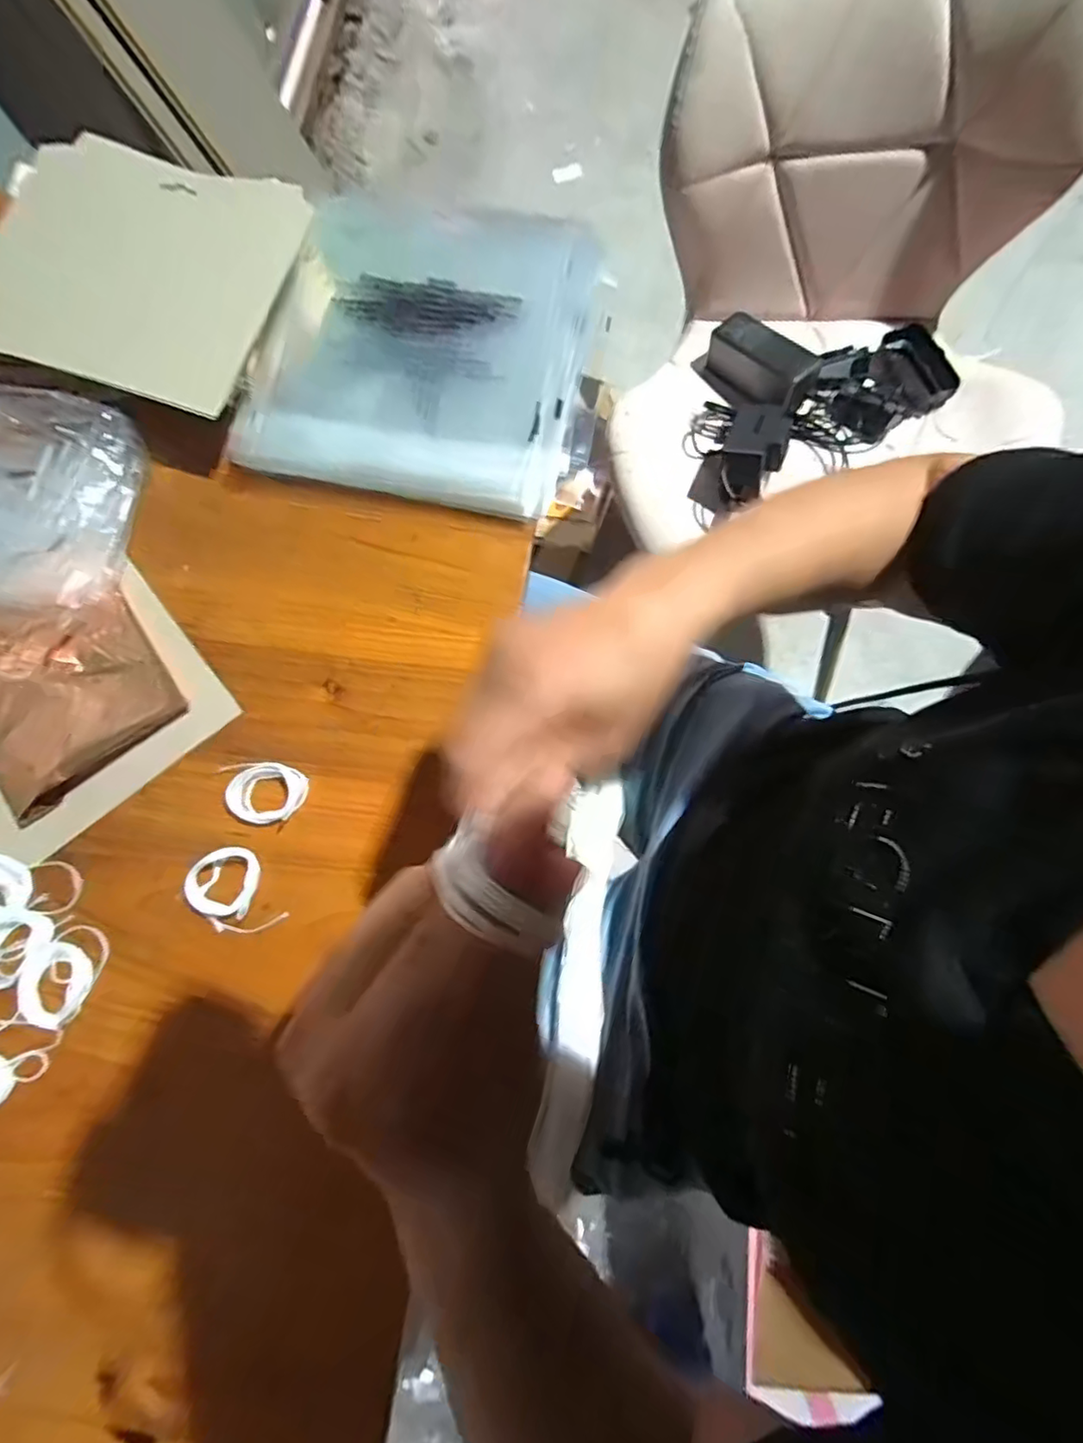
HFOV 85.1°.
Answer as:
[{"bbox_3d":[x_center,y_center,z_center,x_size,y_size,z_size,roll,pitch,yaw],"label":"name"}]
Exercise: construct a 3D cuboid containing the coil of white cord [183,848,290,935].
[{"bbox_3d":[-0.178,0.100,0.339,0.040,0.011,0.052,-30,79,-9],"label":"coil of white cord"}]

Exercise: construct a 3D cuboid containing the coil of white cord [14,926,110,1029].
[{"bbox_3d":[-0.267,0.141,0.328,0.037,0.004,0.052,27,77,5],"label":"coil of white cord"}]

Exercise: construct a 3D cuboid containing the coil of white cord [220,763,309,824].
[{"bbox_3d":[-0.167,0.043,0.354,0.049,0.012,0.035,5,76,0],"label":"coil of white cord"}]

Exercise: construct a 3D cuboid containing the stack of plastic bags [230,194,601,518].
[{"bbox_3d":[-0.077,-0.255,0.397,0.207,0.026,0.216,10,76,1],"label":"stack of plastic bags"}]

